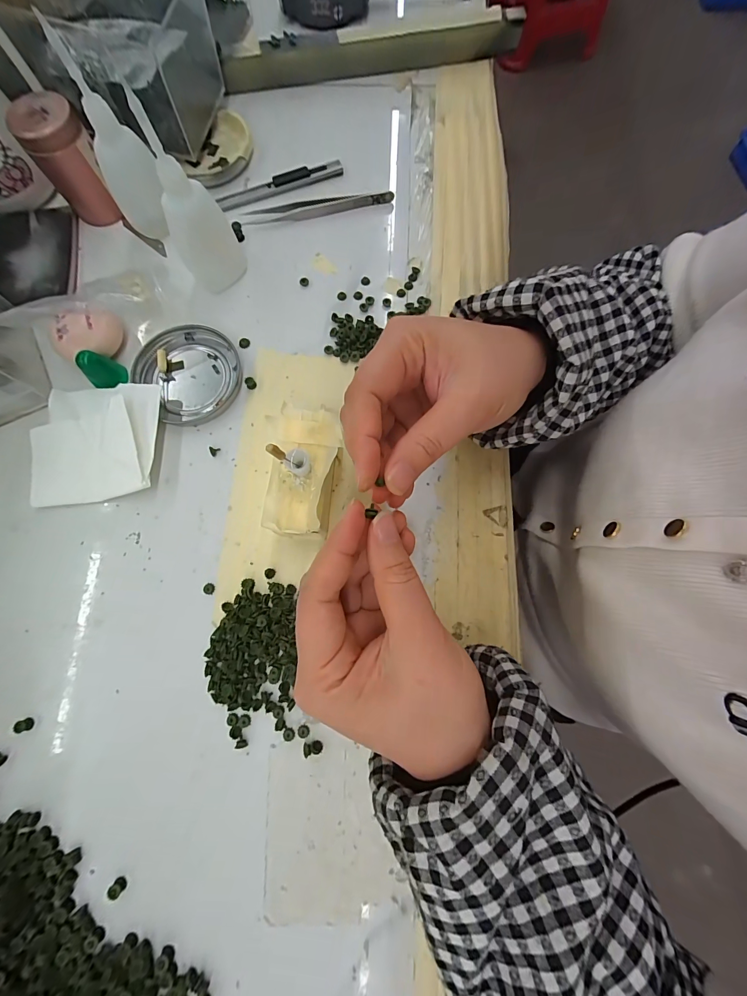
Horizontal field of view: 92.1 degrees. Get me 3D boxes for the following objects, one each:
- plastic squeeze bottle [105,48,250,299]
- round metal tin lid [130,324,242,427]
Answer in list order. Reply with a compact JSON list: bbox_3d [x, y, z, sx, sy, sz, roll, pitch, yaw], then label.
[{"bbox_3d":[-0.123,-0.195,0.242,0.031,0.110,0.036,2,77,0],"label":"plastic squeeze bottle"},{"bbox_3d":[-0.137,-0.095,0.272,0.072,0.008,0.074,0,77,0],"label":"round metal tin lid"}]

